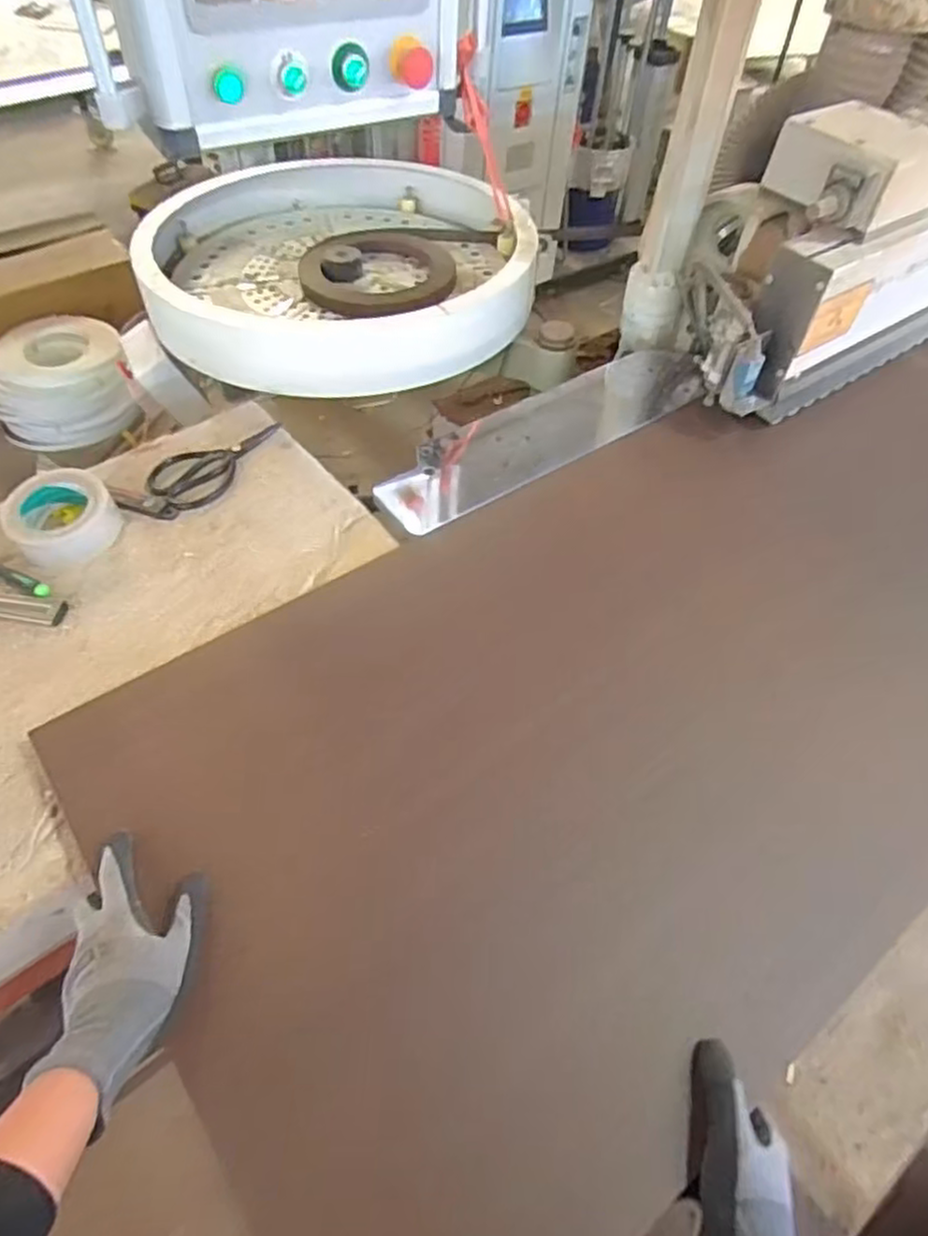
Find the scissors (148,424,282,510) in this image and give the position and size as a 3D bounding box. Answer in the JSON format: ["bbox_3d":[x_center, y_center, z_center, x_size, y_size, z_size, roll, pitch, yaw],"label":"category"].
[{"bbox_3d":[-0.315,-0.205,0.926,0.191,0.019,0.091,-33,61,-26],"label":"scissors"}]

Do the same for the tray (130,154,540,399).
[{"bbox_3d":[-0.219,-0.656,1.258,0.616,0.145,0.655,0,52,0],"label":"tray"}]

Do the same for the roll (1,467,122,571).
[{"bbox_3d":[-0.472,-0.120,0.832,0.111,0.055,0.137,-29,60,-24],"label":"roll"}]

